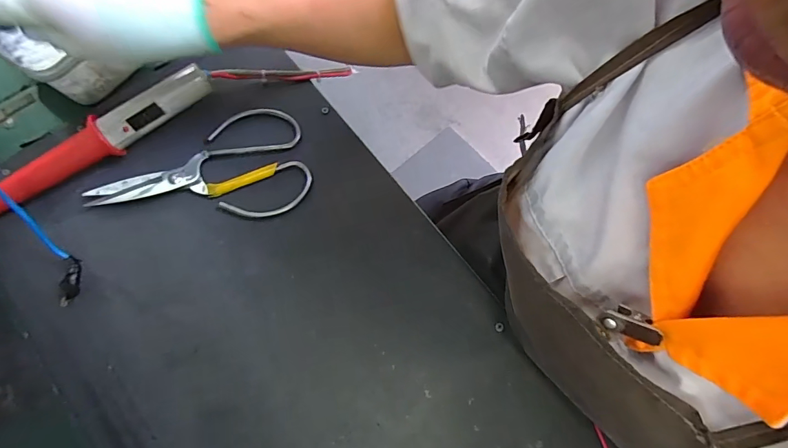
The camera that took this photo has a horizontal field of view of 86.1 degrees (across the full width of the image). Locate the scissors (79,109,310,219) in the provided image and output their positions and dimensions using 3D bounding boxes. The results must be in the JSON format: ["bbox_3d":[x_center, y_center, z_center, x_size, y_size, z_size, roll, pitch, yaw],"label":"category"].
[{"bbox_3d":[-0.186,-0.047,0.408,0.198,0.010,0.111,-15,74,-6],"label":"scissors"}]

